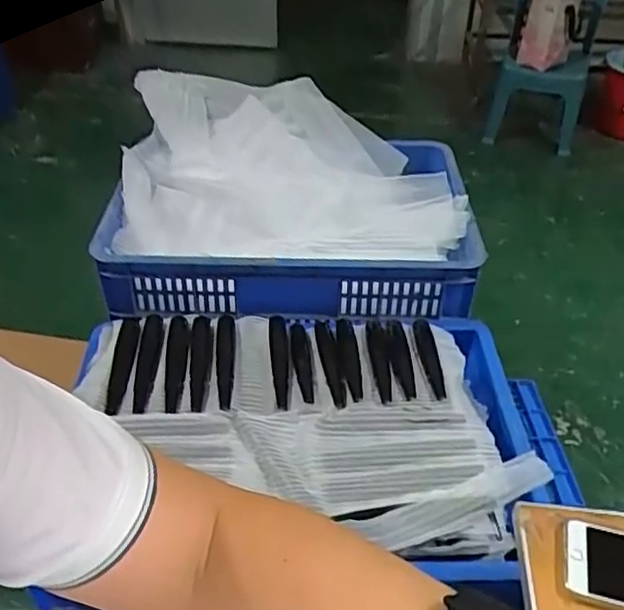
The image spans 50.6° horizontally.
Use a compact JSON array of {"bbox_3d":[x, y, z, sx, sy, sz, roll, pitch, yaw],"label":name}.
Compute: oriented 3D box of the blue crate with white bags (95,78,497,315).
[{"bbox_3d":[-0.032,-0.193,1.128,0.560,0.194,0.448,1,40,0],"label":"blue crate with white bags"}]

